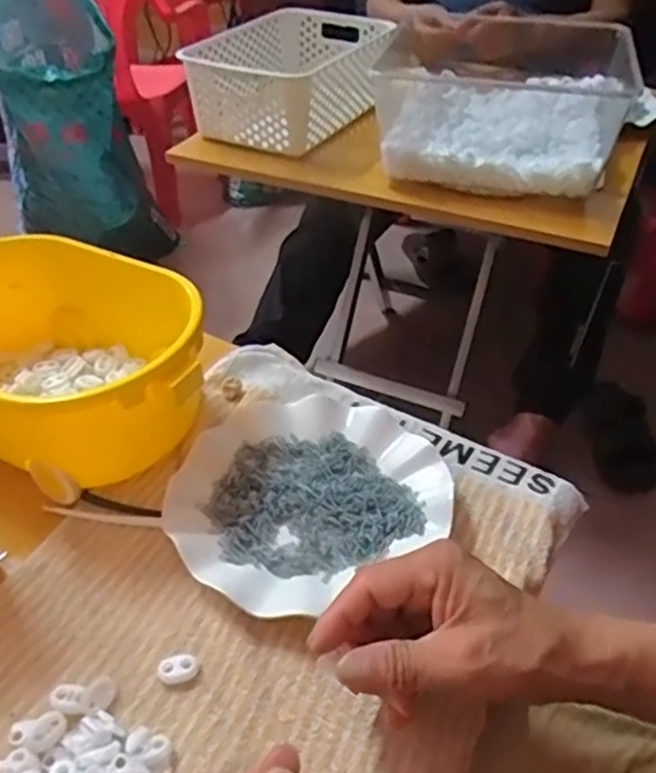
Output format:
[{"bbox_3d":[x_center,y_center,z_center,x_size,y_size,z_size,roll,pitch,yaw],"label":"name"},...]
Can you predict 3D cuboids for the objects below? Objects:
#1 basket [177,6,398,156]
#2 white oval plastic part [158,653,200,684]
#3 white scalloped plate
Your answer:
[{"bbox_3d":[-0.060,-0.455,1.038,0.207,0.107,0.324,16,43,18],"label":"basket"},{"bbox_3d":[-0.084,0.159,0.398,0.023,0.004,0.015,-13,42,-16],"label":"white oval plastic part"},{"bbox_3d":[-0.018,0.071,0.485,0.181,0.020,0.162,-26,47,-28],"label":"white scalloped plate"}]

